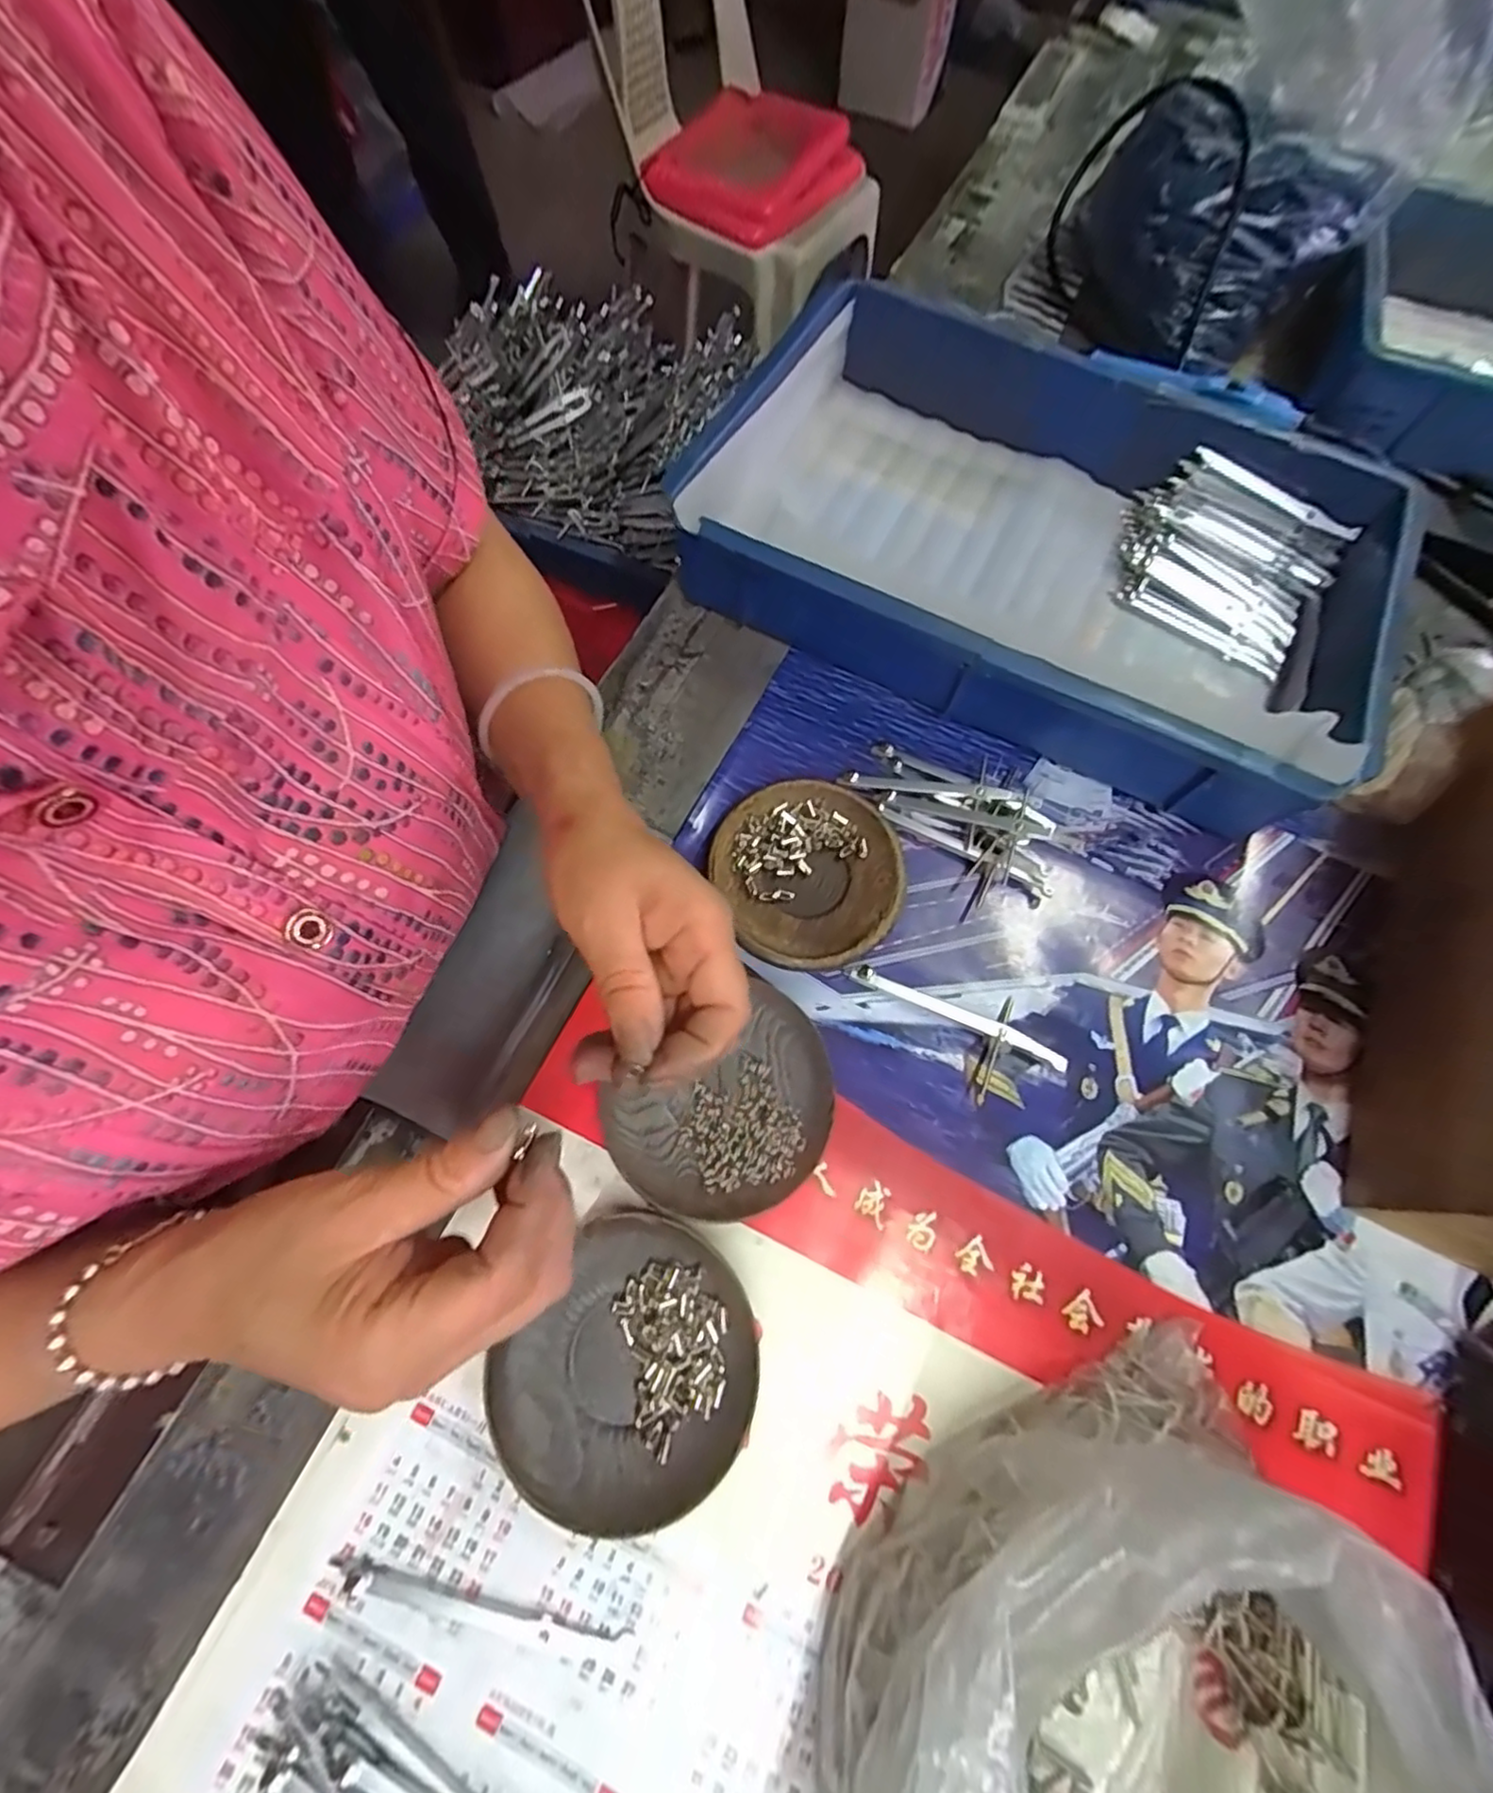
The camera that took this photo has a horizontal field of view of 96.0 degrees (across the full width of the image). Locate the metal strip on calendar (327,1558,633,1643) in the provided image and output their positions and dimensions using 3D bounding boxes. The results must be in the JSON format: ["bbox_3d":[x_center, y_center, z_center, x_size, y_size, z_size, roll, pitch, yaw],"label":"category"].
[{"bbox_3d":[-0.109,0.291,0.273,0.123,0.005,0.011,13,69,2],"label":"metal strip on calendar"}]

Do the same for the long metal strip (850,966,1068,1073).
[{"bbox_3d":[0.116,0.065,0.369,0.120,0.008,0.010,24,70,7],"label":"long metal strip"}]

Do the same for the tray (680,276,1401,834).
[{"bbox_3d":[0.192,-0.242,0.454,0.425,0.080,0.287,27,70,8],"label":"tray"}]

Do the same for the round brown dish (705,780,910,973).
[{"bbox_3d":[0.038,-0.014,0.391,0.106,0.018,0.109,1,69,-2],"label":"round brown dish"}]

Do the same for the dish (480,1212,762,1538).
[{"bbox_3d":[-0.050,0.211,0.301,0.103,0.014,0.114,34,71,10],"label":"dish"}]

